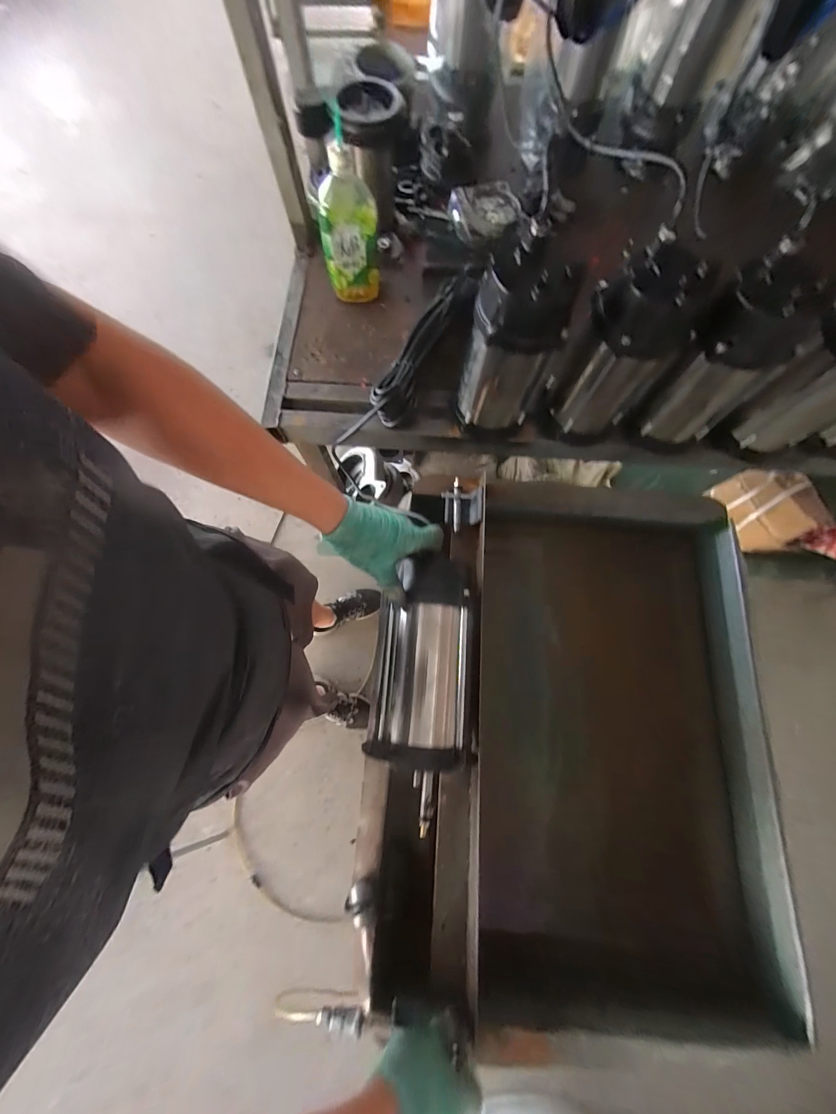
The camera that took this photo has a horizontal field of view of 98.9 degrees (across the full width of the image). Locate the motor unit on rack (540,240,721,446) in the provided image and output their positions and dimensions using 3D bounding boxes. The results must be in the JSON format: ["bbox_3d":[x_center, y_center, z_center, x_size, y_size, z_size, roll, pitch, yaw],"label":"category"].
[{"bbox_3d":[0.299,-0.295,0.548,0.135,0.249,0.116,15,75,3],"label":"motor unit on rack"}]

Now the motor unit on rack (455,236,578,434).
[{"bbox_3d":[0.135,-0.298,0.543,0.124,0.245,0.102,19,75,5],"label":"motor unit on rack"}]

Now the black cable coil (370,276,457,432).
[{"bbox_3d":[0.003,-0.399,0.688,0.077,0.076,0.350,19,75,5],"label":"black cable coil"}]

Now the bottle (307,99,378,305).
[{"bbox_3d":[-0.125,-0.580,0.661,0.101,0.190,0.063,-5,74,-2],"label":"bottle"}]

